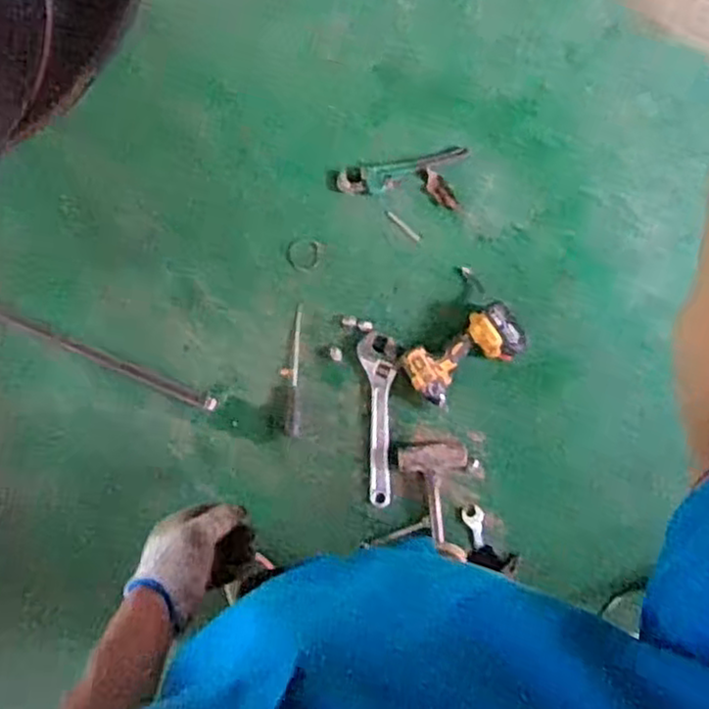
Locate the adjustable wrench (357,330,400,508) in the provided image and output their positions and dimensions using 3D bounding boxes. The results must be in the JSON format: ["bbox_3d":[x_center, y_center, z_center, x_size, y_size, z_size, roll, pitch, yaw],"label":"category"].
[{"bbox_3d":[0.051,0.131,1.543,0.075,0.017,0.360,-1,78,1],"label":"adjustable wrench"}]

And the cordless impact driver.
[{"bbox_3d":[0.227,-0.005,1.528,0.243,0.077,0.136,-37,79,-6],"label":"cordless impact driver"}]

